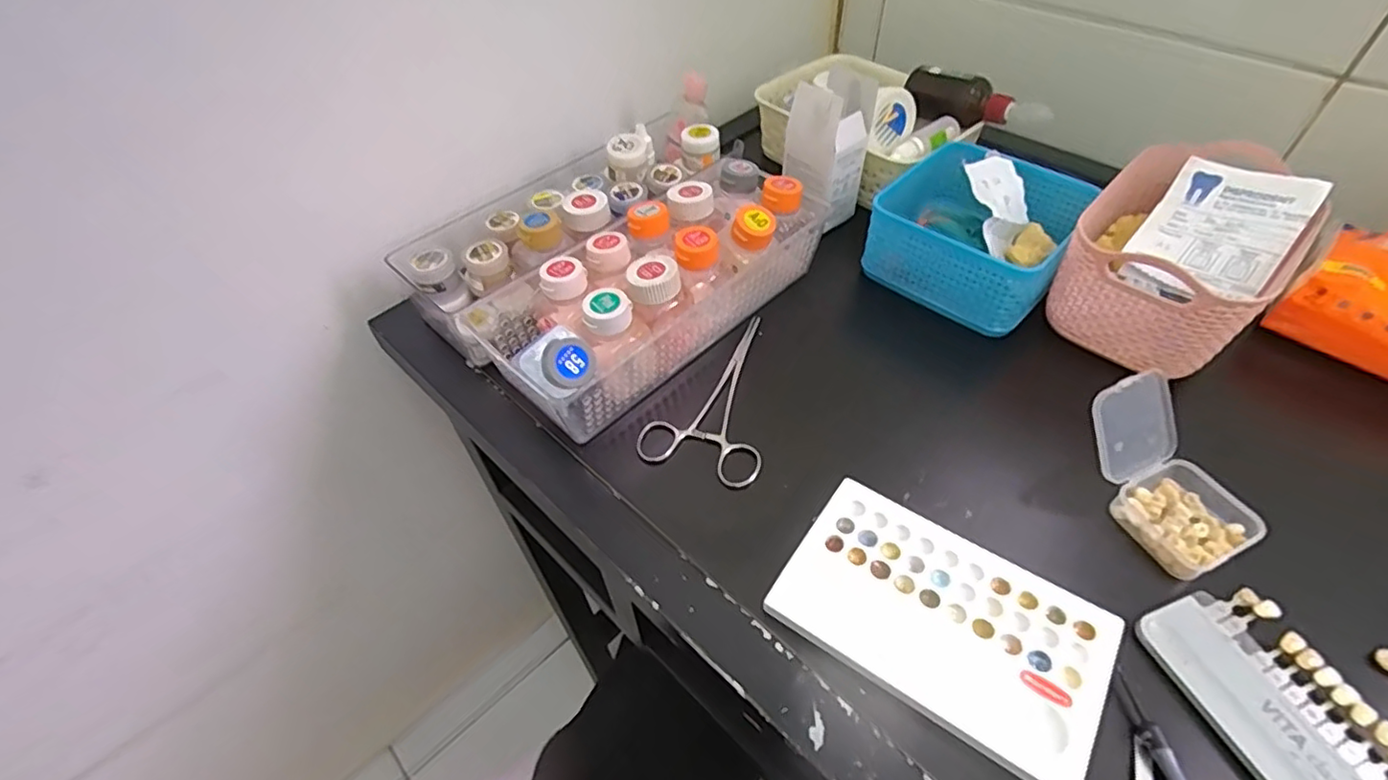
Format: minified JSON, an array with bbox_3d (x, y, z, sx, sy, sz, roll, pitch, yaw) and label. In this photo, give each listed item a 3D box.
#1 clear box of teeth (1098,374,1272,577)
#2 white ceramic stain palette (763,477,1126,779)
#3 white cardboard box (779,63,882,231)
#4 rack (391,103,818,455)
[{"bbox_3d":[0.265,0.043,0.337,0.056,0.053,0.092,-20,51,-14],"label":"clear box of teeth"},{"bbox_3d":[0.127,0.116,0.318,0.152,0.011,0.094,27,55,24],"label":"white ceramic stain palette"},{"bbox_3d":[0.113,-0.202,0.519,0.055,0.110,0.062,33,58,27],"label":"white cardboard box"},{"bbox_3d":[-0.055,-0.109,0.479,0.278,0.084,0.214,-38,57,-27],"label":"rack"}]

